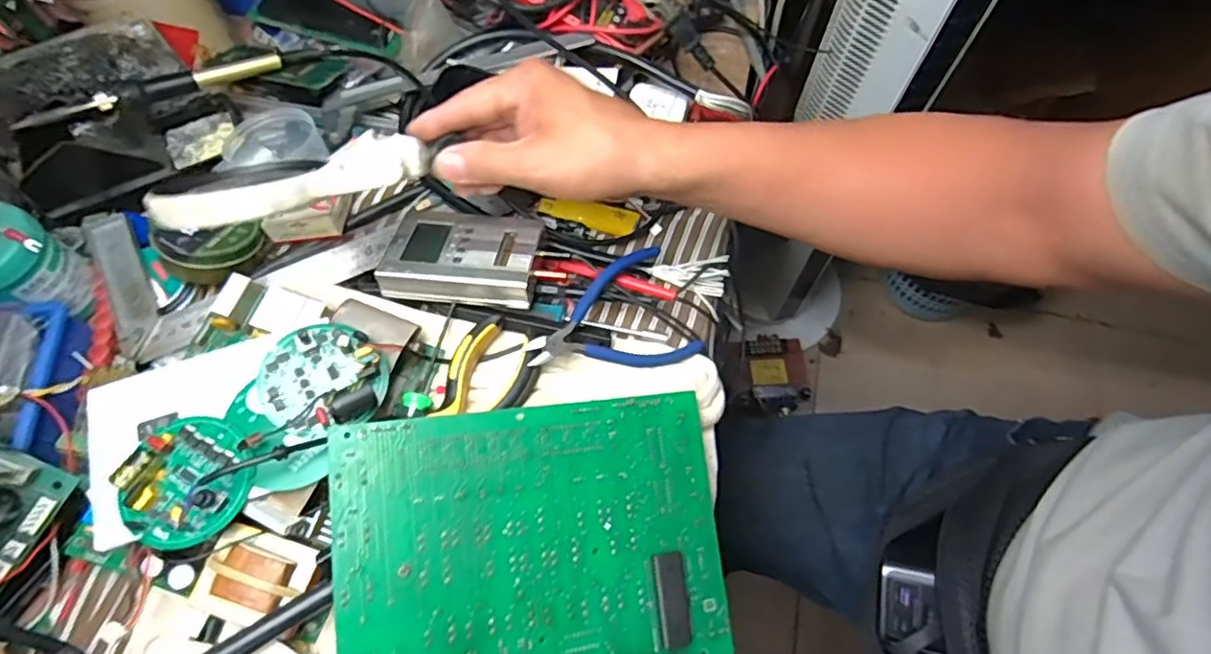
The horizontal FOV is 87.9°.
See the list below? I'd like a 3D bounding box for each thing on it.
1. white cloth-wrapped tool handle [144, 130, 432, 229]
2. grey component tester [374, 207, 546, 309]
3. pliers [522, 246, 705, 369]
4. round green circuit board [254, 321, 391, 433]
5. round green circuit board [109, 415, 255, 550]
[{"bbox_3d":[-0.166,-0.079,0.343,0.142,0.017,0.035,-24,67,-24],"label":"white cloth-wrapped tool handle"},{"bbox_3d":[-0.099,-0.050,0.443,0.101,0.025,0.069,5,52,0],"label":"grey component tester"},{"bbox_3d":[0.001,-0.001,0.434,0.115,0.029,0.080,-23,67,-11],"label":"pliers"},{"bbox_3d":[-0.173,0.029,0.382,0.070,0.016,0.066,0,65,0],"label":"round green circuit board"},{"bbox_3d":[-0.234,0.085,0.350,0.060,0.022,0.070,16,66,7],"label":"round green circuit board"}]

